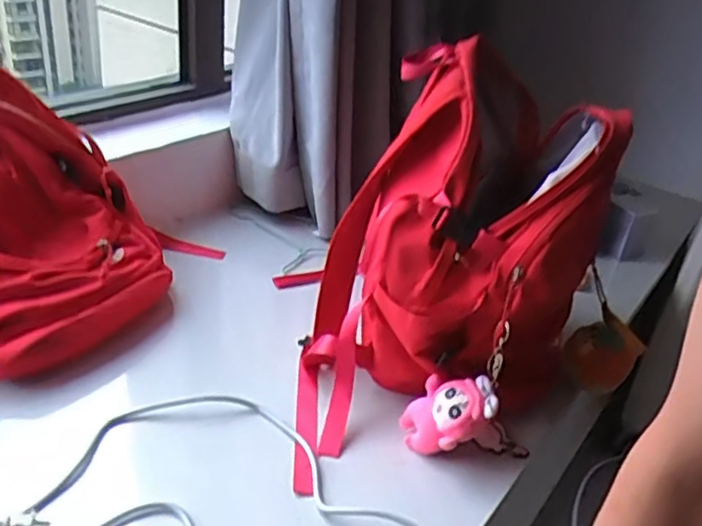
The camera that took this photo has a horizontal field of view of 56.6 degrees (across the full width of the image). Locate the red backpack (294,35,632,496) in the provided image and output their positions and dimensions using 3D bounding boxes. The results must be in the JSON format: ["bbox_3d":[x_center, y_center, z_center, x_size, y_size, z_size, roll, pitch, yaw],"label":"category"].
[{"bbox_3d":[0.111,-0.019,0.799,0.319,0.396,0.348,2,29,-6],"label":"red backpack"}]

